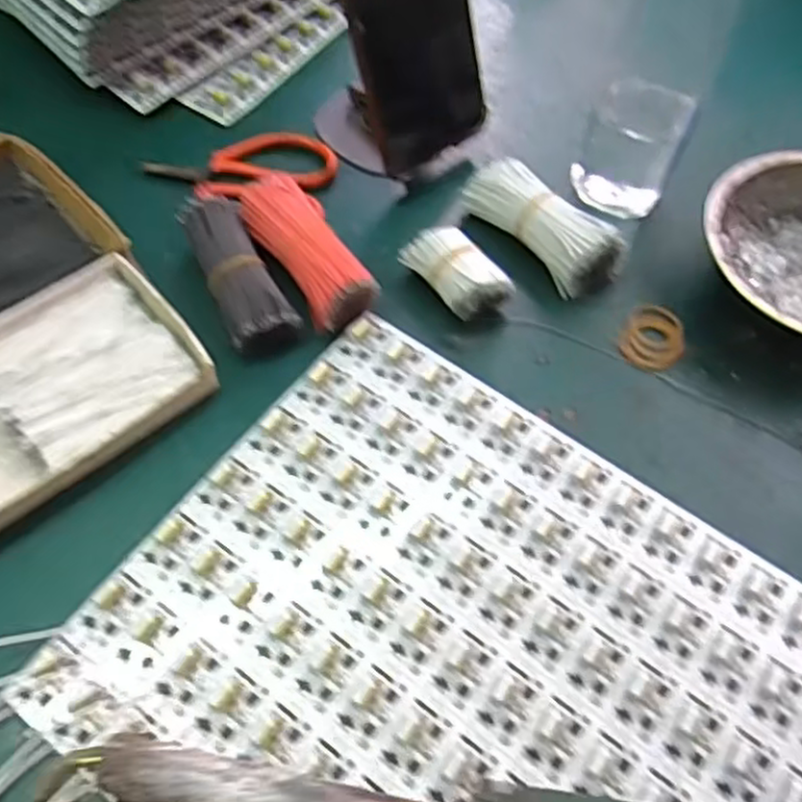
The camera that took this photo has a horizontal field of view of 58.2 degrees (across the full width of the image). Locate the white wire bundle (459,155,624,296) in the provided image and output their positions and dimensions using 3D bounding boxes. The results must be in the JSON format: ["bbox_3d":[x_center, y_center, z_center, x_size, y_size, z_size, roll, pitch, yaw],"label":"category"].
[{"bbox_3d":[0.079,-0.100,0.403,0.092,0.038,0.036,42,68,18],"label":"white wire bundle"}]

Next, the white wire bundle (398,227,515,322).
[{"bbox_3d":[0.029,-0.067,0.386,0.028,0.031,0.060,-39,70,-20],"label":"white wire bundle"}]

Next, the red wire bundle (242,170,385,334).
[{"bbox_3d":[-0.050,-0.078,0.385,0.033,0.034,0.089,-31,67,-18],"label":"red wire bundle"}]

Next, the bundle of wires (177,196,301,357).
[{"bbox_3d":[-0.085,-0.066,0.379,0.033,0.032,0.083,-23,65,-14],"label":"bundle of wires"}]

